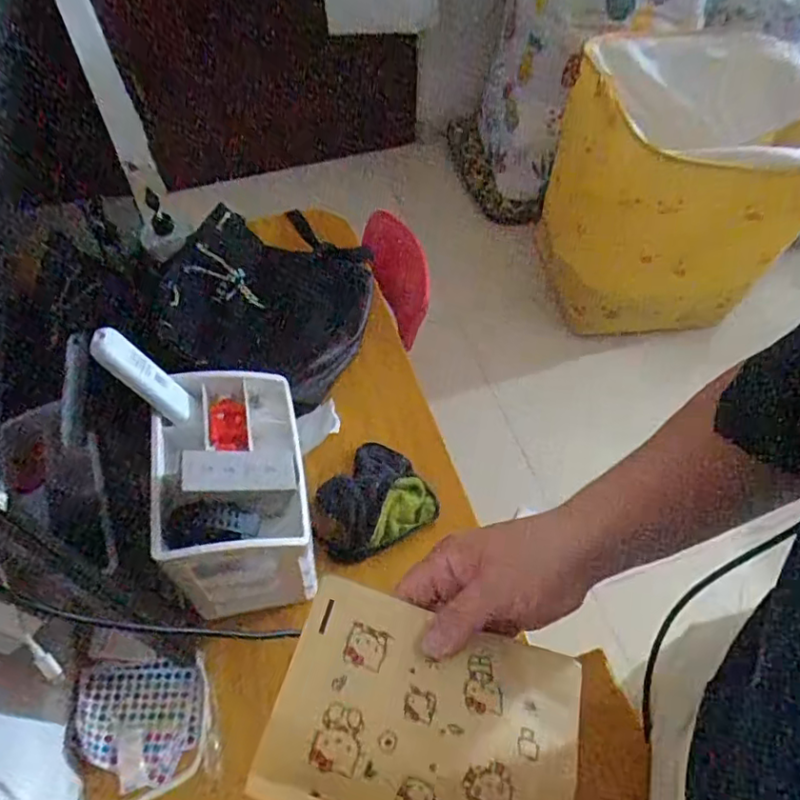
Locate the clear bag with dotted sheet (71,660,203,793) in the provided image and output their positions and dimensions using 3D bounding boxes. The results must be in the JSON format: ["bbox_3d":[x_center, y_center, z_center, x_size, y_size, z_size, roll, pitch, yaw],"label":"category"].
[{"bbox_3d":[-0.284,0.350,0.655,0.122,0.026,0.117,-6,57,-4],"label":"clear bag with dotted sheet"}]

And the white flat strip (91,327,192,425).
[{"bbox_3d":[-0.243,-0.022,0.574,0.013,0.110,0.036,-4,49,39],"label":"white flat strip"}]

